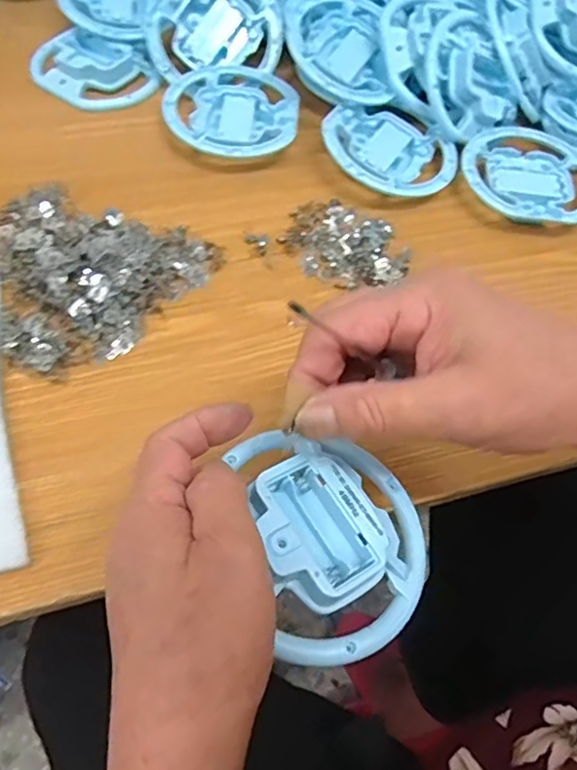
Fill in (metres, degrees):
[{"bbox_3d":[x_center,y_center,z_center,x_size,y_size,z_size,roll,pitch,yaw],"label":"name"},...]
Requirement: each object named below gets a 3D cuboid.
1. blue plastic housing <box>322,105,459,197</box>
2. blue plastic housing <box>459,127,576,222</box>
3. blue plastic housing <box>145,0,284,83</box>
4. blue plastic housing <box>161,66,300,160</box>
[{"bbox_3d":[0.073,-0.172,0.439,0.098,0.020,0.085,33,57,2],"label":"blue plastic housing"},{"bbox_3d":[0.184,-0.158,0.447,0.105,0.022,0.091,4,61,-4],"label":"blue plastic housing"},{"bbox_3d":[-0.062,-0.293,0.472,0.102,0.086,0.026,-9,14,-10],"label":"blue plastic housing"},{"bbox_3d":[-0.042,-0.206,0.447,0.098,0.021,0.095,5,60,-3],"label":"blue plastic housing"}]

